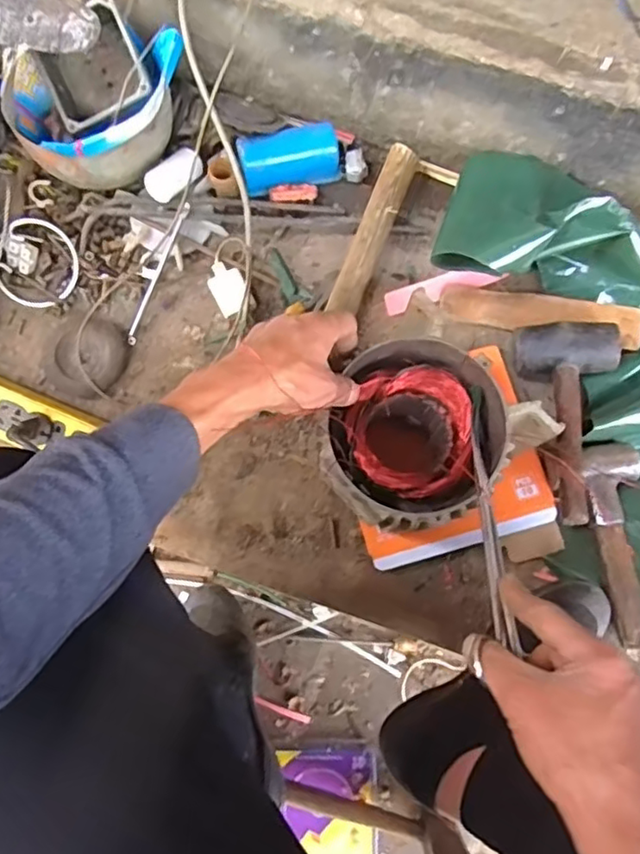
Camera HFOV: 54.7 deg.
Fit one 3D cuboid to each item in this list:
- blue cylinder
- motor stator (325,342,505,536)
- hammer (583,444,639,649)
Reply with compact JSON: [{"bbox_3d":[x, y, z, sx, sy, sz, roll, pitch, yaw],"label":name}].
[{"bbox_3d":[-0.036,-0.315,0.728,0.118,0.047,0.056,-15,77,-4],"label":"blue cylinder"},{"bbox_3d":[0.083,0.021,0.606,0.143,0.192,0.154,0,77,-1],"label":"motor stator"},{"bbox_3d":[0.300,0.114,0.616,0.060,0.032,0.192,-2,77,-1],"label":"hammer"}]

